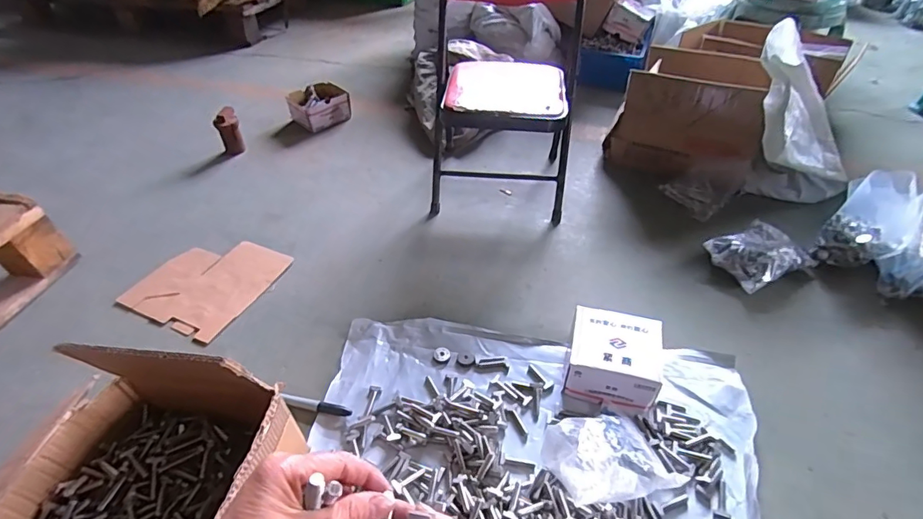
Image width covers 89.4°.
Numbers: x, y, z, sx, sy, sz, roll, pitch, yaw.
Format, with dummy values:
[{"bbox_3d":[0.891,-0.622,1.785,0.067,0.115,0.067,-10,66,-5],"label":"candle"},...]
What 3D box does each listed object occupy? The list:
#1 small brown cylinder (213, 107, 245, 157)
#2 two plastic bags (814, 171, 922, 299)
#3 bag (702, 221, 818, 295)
[{"bbox_3d":[-0.689,-0.380,1.388,0.065,0.121,0.050,-22,47,-21],"label":"small brown cylinder"},{"bbox_3d":[0.883,-0.050,0.938,0.170,0.177,0.232,-26,48,-24],"label":"two plastic bags"},{"bbox_3d":[0.637,-0.014,1.003,0.193,0.064,0.135,-21,46,-20],"label":"bag"}]

